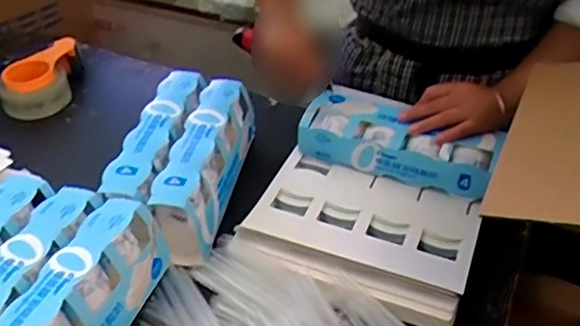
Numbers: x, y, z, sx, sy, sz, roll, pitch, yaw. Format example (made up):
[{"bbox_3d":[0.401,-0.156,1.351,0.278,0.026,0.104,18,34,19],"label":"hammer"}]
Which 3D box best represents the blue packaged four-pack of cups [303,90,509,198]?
[{"bbox_3d":[0.151,-0.028,0.827,0.267,0.060,0.091,16,41,17],"label":"blue packaged four-pack of cups"}]

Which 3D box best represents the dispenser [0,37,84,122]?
[{"bbox_3d":[-0.398,-0.142,0.985,0.097,0.065,0.163,19,42,20],"label":"dispenser"}]

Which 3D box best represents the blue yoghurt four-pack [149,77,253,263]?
[{"bbox_3d":[-0.110,-0.004,0.789,0.072,0.091,0.268,7,39,7],"label":"blue yoghurt four-pack"}]

